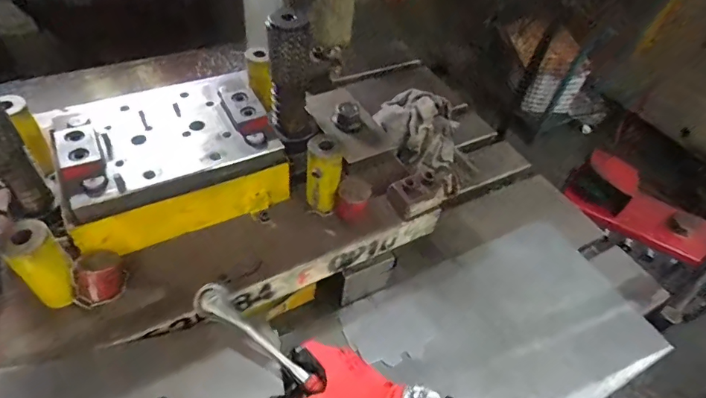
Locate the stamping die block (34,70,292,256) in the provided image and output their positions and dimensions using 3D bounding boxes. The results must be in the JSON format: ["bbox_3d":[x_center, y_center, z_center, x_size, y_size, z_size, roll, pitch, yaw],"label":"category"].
[{"bbox_3d":[-0.214,-0.050,0.536,0.233,0.093,0.170,-20,53,-22],"label":"stamping die block"}]

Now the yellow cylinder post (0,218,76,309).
[{"bbox_3d":[-0.291,0.064,0.424,0.040,0.099,0.034,-30,58,-29],"label":"yellow cylinder post"}]

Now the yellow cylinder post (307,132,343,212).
[{"bbox_3d":[-0.034,-0.027,0.532,0.039,0.097,0.032,-1,48,-8],"label":"yellow cylinder post"}]

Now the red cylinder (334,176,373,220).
[{"bbox_3d":[0.001,-0.001,0.542,0.038,0.037,0.036,3,48,-4],"label":"red cylinder"}]

